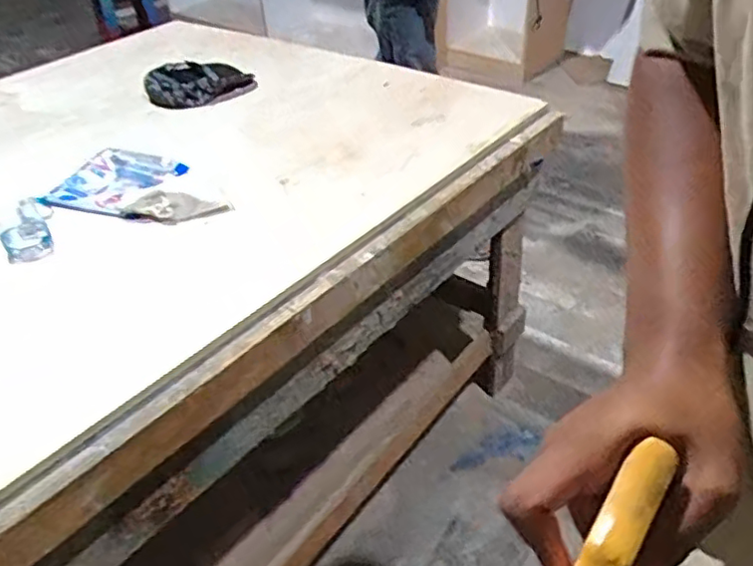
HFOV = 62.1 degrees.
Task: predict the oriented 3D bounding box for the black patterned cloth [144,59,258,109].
[{"bbox_3d":[-0.387,-0.444,1.365,0.226,0.039,0.235,-14,41,-13],"label":"black patterned cloth"}]

